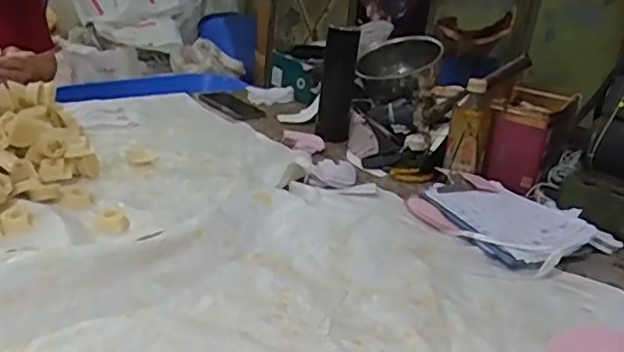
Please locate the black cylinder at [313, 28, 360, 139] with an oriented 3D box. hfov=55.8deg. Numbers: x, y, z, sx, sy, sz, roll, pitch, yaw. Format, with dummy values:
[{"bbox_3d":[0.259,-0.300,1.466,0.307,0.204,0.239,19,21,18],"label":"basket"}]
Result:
[{"bbox_3d":[0.049,-0.173,1.136,0.062,0.222,0.057,7,21,2],"label":"black cylinder"}]

